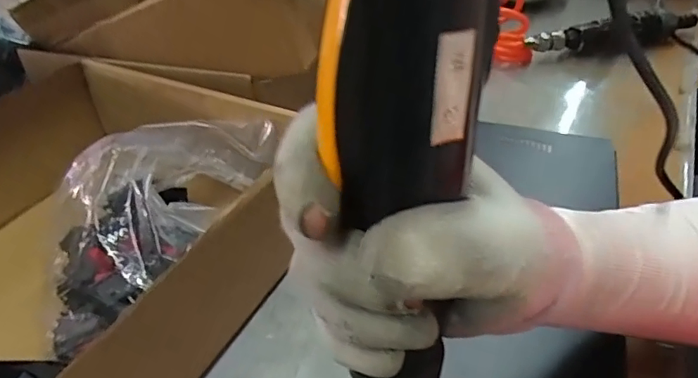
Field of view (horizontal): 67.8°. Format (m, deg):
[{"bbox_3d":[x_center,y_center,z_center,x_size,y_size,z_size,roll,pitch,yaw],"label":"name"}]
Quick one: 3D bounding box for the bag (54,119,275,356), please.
[{"bbox_3d":[-0.145,0.019,0.381,0.106,0.080,0.198,14,43,20],"label":"bag"}]

